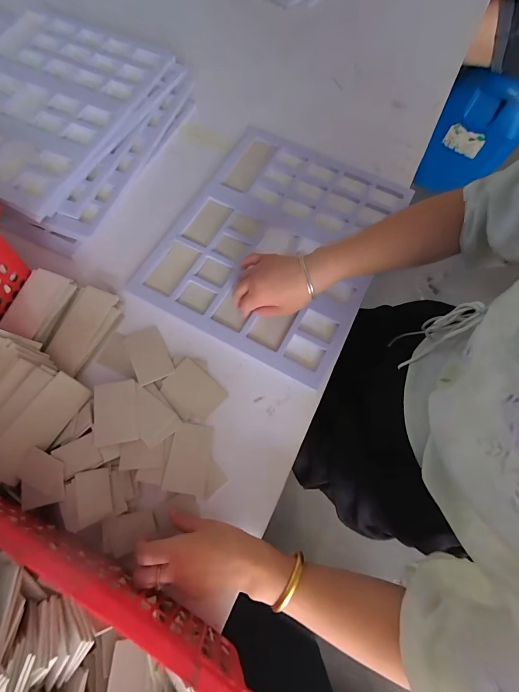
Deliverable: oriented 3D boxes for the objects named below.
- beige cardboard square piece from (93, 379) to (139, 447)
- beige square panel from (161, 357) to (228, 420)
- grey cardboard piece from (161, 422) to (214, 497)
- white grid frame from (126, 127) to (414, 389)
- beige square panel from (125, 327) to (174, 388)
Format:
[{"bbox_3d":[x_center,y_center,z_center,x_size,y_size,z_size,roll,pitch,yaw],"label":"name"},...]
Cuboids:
[{"bbox_3d":[-0.196,0.088,0.430,0.052,0.005,0.089,-4,58,-21],"label":"beige cardboard square piece"},{"bbox_3d":[-0.099,0.066,0.465,0.084,0.010,0.068,41,75,12],"label":"beige square panel"},{"bbox_3d":[-0.094,0.151,0.430,0.056,0.004,0.089,17,61,-17],"label":"grey cardboard piece"},{"bbox_3d":[0.034,-0.194,0.553,0.344,0.022,0.428,27,72,8],"label":"white grid frame"},{"bbox_3d":[-0.170,0.011,0.483,0.055,0.010,0.092,-26,73,-10],"label":"beige square panel"}]

